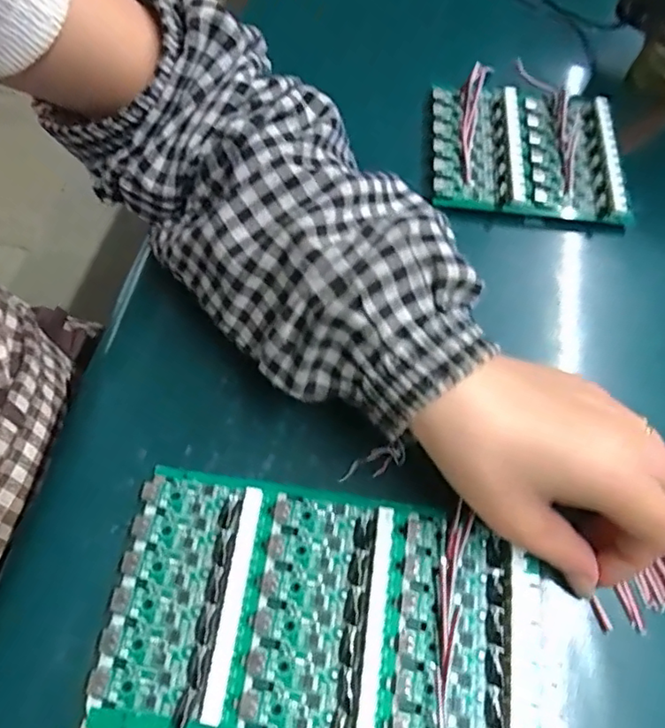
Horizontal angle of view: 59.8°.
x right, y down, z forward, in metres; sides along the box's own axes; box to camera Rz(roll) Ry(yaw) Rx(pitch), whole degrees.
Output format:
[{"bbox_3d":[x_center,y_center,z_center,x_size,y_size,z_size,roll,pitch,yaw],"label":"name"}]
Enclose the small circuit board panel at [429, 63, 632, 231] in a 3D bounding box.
[{"bbox_3d":[0.126,-0.140,0.373,0.120,0.018,0.101,6,67,2],"label":"small circuit board panel"}]

